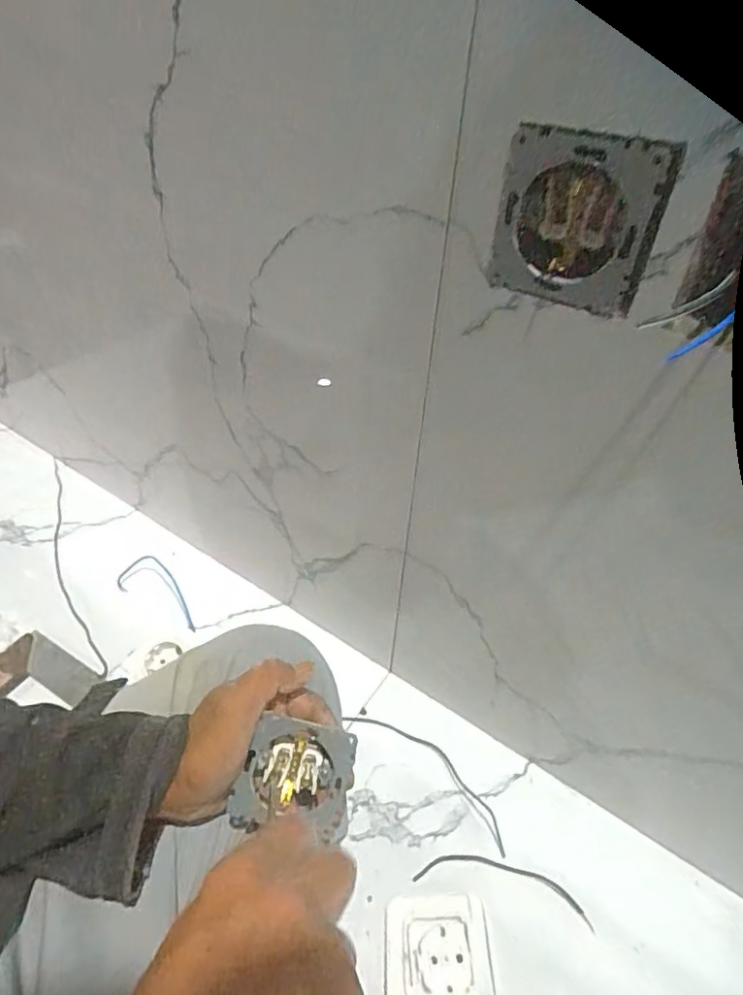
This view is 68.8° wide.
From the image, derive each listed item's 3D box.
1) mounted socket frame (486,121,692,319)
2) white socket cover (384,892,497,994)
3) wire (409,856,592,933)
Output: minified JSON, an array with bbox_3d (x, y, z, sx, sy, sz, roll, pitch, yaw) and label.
[{"bbox_3d":[0.096,-0.129,0.257,0.073,0.071,0.015,23,45,20],"label":"mounted socket frame"},{"bbox_3d":[0.050,0.347,0.413,0.080,0.012,0.079,-6,29,0],"label":"white socket cover"},{"bbox_3d":[0.110,0.324,0.456,0.144,0.004,0.028,10,42,7],"label":"wire"}]

